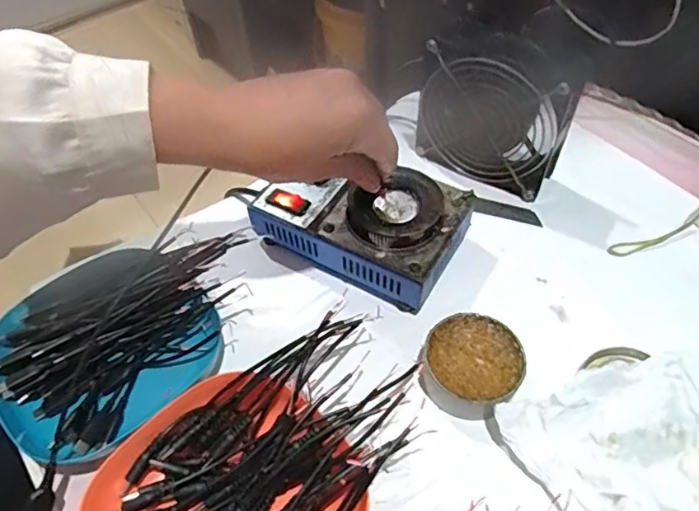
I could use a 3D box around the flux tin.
[{"bbox_3d":[0.082,0.072,0.362,0.060,0.028,0.061,-1,51,1],"label":"flux tin"}]

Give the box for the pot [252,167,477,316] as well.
[{"bbox_3d":[0.006,-0.025,0.423,0.149,0.060,0.104,22,55,19],"label":"pot"}]

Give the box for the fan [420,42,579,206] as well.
[{"bbox_3d":[0.112,-0.111,0.448,0.120,0.125,0.030,22,55,19],"label":"fan"}]

